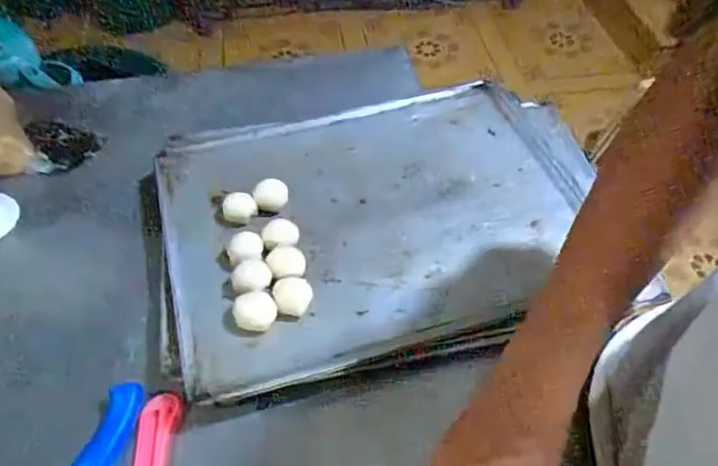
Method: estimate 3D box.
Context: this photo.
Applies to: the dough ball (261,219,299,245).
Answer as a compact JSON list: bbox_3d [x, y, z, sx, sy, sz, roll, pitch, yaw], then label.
[{"bbox_3d":[-0.083,0.003,0.568,0.037,0.026,0.030,-6,53,-7],"label":"dough ball"}]

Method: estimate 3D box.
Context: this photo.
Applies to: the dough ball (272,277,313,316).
[{"bbox_3d":[-0.064,0.064,0.526,0.036,0.021,0.036,1,53,-1],"label":"dough ball"}]

